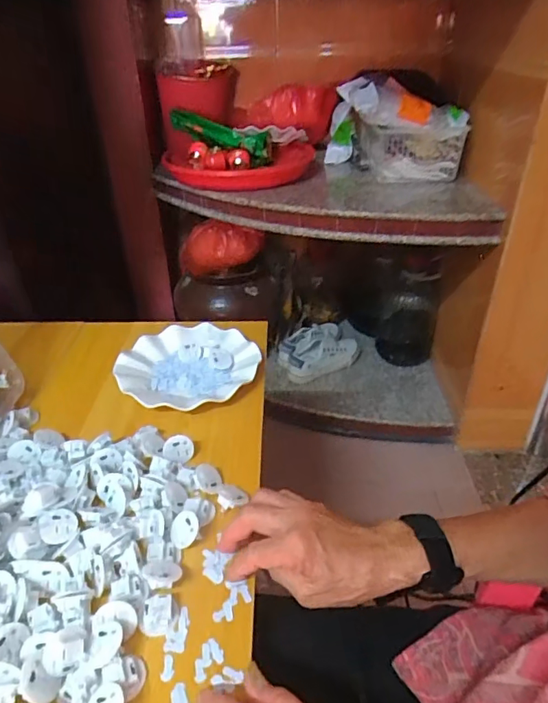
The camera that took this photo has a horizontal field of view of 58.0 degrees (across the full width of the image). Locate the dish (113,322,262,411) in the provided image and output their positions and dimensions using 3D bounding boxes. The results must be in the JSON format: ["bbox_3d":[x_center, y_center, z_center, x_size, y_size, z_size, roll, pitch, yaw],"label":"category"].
[{"bbox_3d":[-0.114,0.020,0.671,0.180,0.023,0.175,-1,34,1],"label":"dish"}]

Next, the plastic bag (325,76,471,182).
[{"bbox_3d":[0.278,-0.517,1.147,0.236,0.184,0.247,-7,34,-9],"label":"plastic bag"}]

